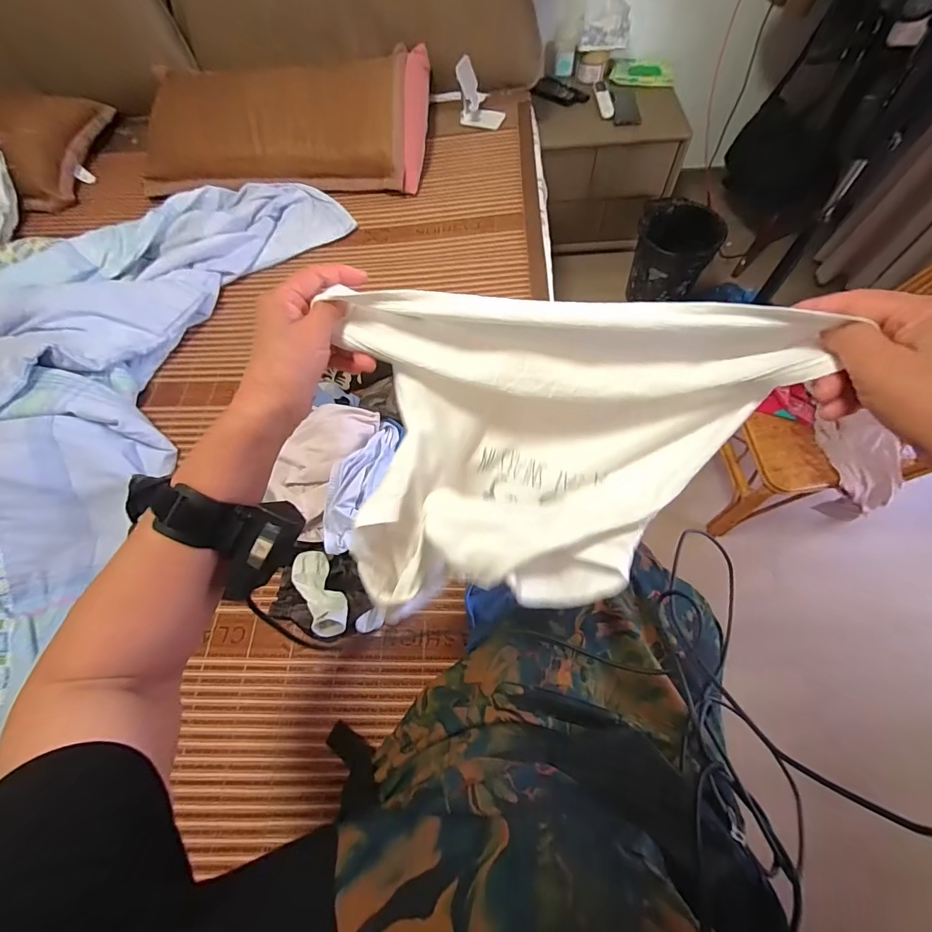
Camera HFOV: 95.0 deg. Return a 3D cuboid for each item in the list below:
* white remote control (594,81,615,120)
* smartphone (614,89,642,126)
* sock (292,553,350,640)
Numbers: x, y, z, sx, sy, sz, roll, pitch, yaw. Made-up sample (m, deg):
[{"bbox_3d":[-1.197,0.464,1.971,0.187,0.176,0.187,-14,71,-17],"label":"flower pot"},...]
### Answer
[{"bbox_3d":[0.423,-1.124,1.302,0.048,0.019,0.196,-1,65,3],"label":"white remote control"},{"bbox_3d":[0.486,-1.085,1.289,0.078,0.011,0.190,4,65,5],"label":"smartphone"},{"bbox_3d":[-0.213,0.185,0.625,0.055,0.023,0.129,-30,67,-10],"label":"sock"}]

